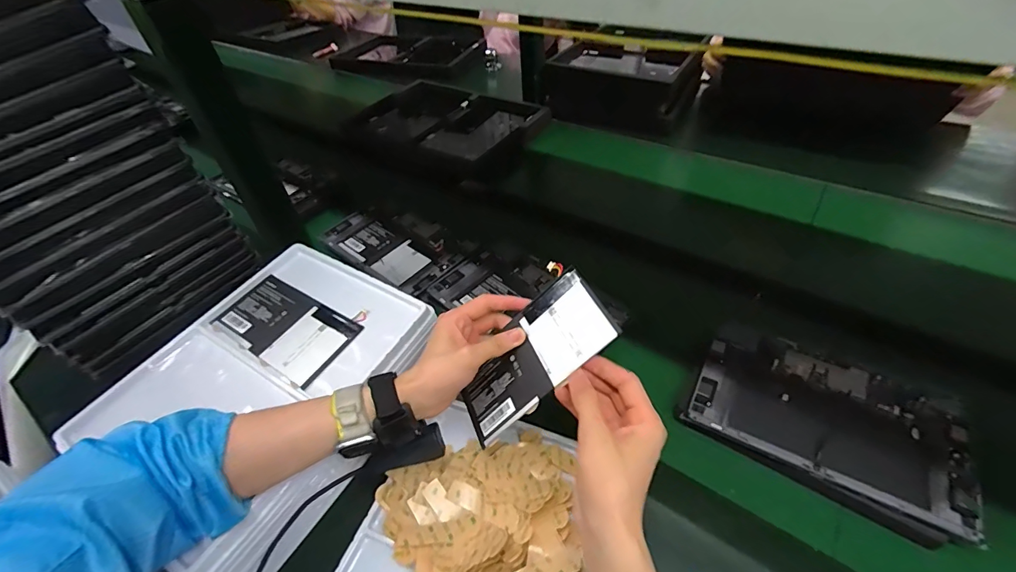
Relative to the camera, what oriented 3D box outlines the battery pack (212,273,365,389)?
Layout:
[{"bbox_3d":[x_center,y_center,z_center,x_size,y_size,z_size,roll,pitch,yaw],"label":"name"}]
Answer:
[{"bbox_3d":[-0.263,0.047,0.520,0.171,0.012,0.097,20,51,23],"label":"battery pack"}]

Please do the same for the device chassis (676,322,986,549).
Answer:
[{"bbox_3d":[0.345,0.148,0.481,0.255,0.028,0.165,26,53,28],"label":"device chassis"}]

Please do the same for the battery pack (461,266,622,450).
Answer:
[{"bbox_3d":[0.021,0.071,0.416,0.173,0.012,0.088,-48,49,11],"label":"battery pack"}]

